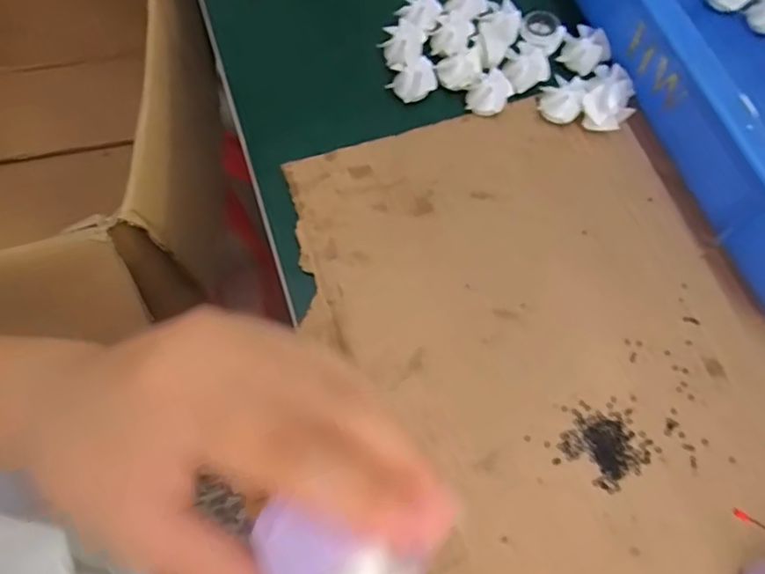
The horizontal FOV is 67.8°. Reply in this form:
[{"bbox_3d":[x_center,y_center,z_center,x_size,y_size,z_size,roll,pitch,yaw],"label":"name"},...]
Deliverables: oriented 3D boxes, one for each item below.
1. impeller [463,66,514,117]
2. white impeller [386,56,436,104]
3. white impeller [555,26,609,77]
[{"bbox_3d":[0.076,-0.137,0.397,0.028,0.023,0.034,20,70,10],"label":"impeller"},{"bbox_3d":[0.021,-0.143,0.396,0.032,0.021,0.021,-21,69,-7],"label":"white impeller"},{"bbox_3d":[0.142,-0.165,0.399,0.032,0.021,0.025,25,71,11],"label":"white impeller"}]

